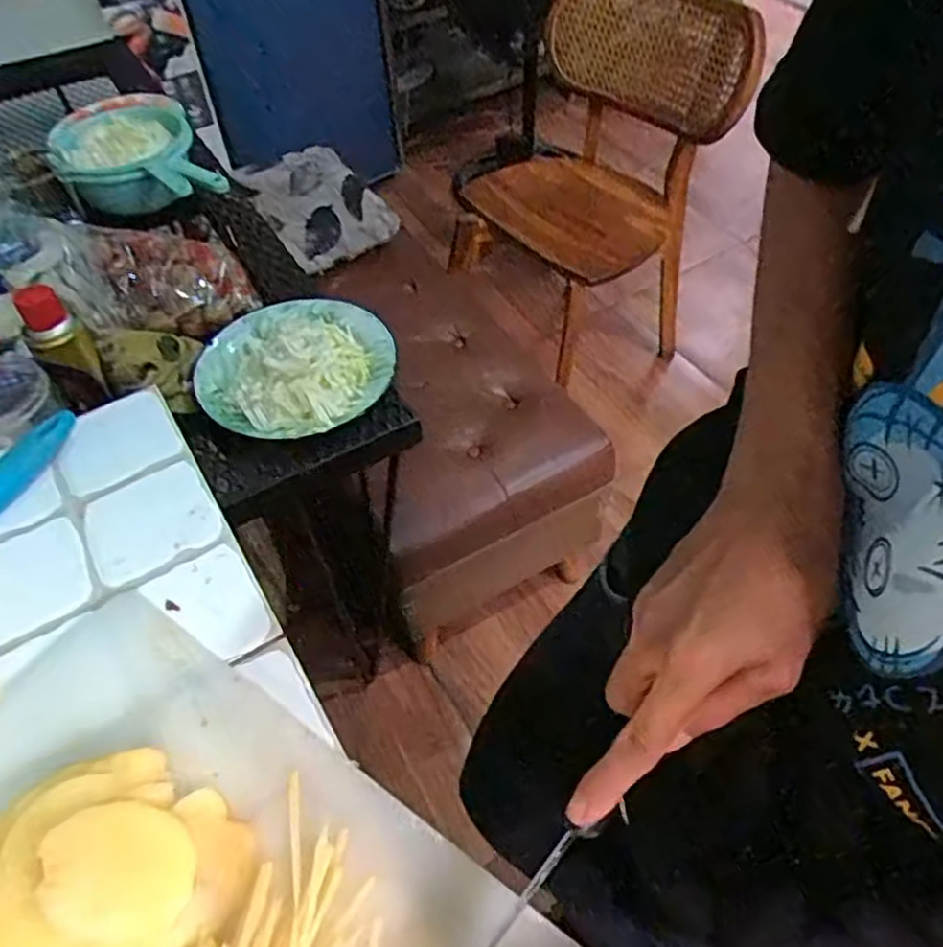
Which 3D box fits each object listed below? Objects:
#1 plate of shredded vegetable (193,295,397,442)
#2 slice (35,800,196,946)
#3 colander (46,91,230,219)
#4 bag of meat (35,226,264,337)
[{"bbox_3d":[-0.183,-0.121,0.762,0.186,0.048,0.207,36,61,27],"label":"plate of shredded vegetable"},{"bbox_3d":[-0.156,0.175,0.320,0.061,0.006,0.054,10,52,-34],"label":"slice"},{"bbox_3d":[-0.432,-0.407,0.923,0.183,0.082,0.215,-22,54,-14],"label":"colander"},{"bbox_3d":[-0.348,-0.218,0.793,0.191,0.090,0.109,-7,52,-3],"label":"bag of meat"}]

